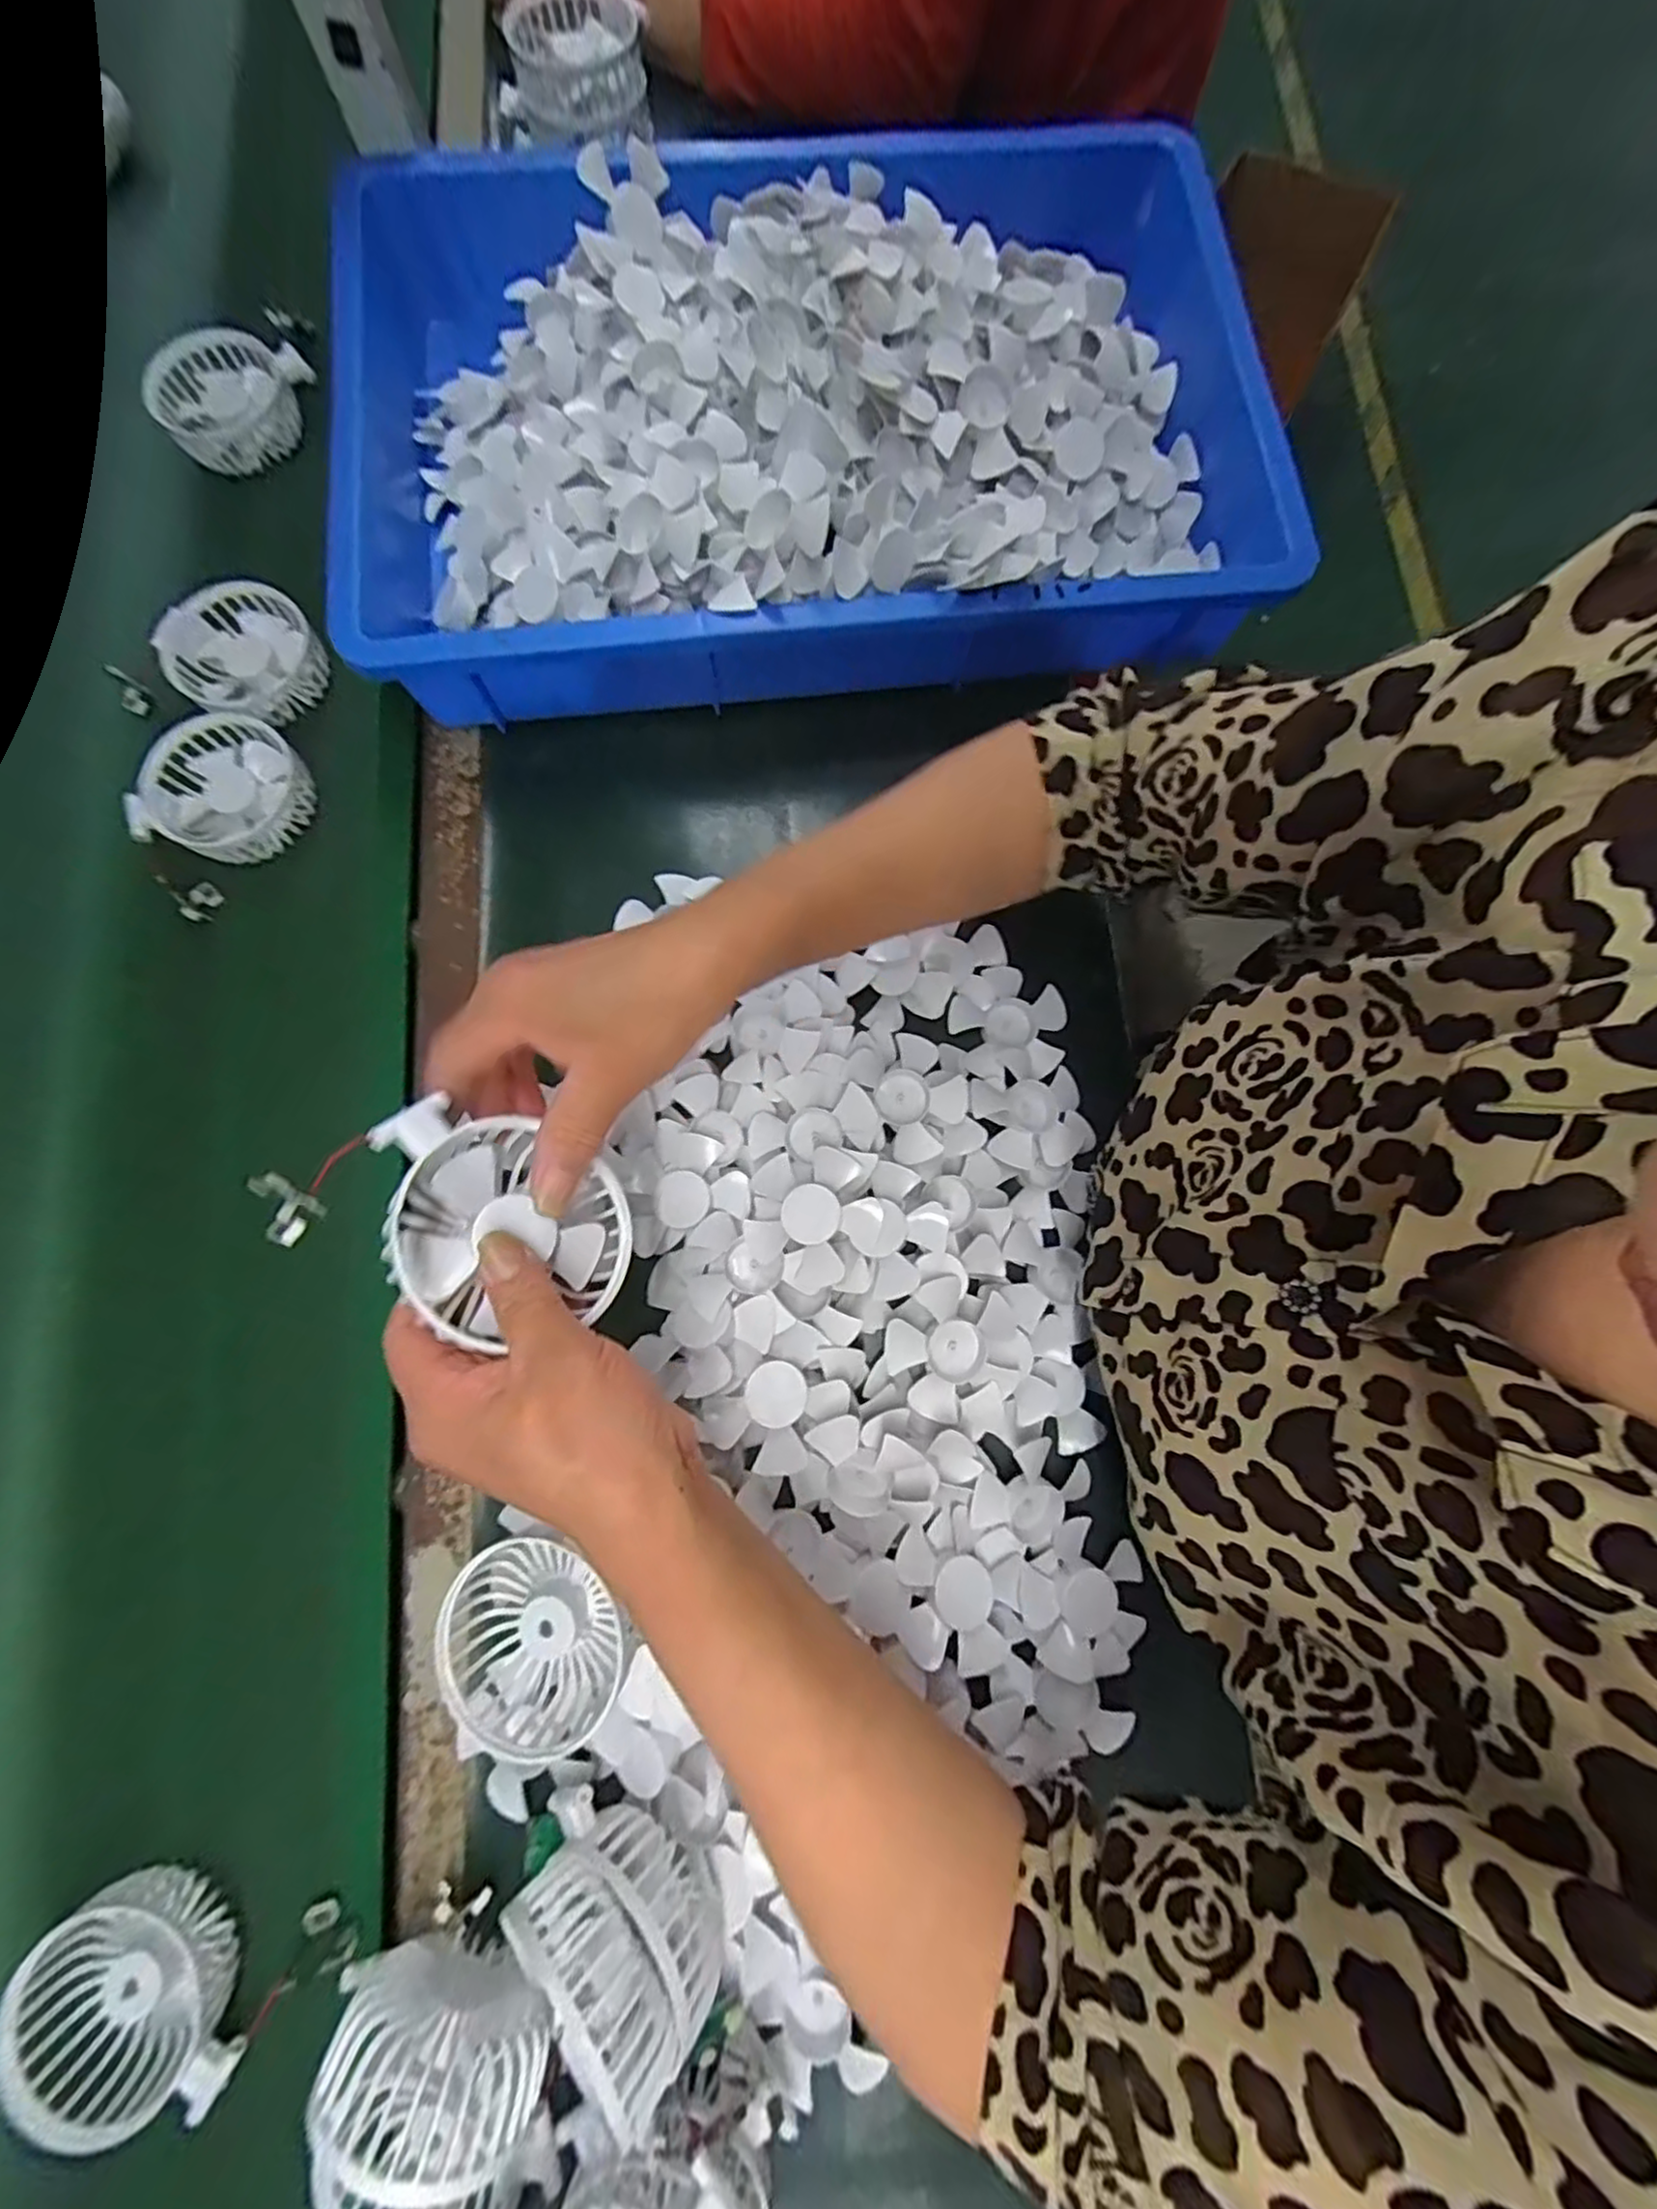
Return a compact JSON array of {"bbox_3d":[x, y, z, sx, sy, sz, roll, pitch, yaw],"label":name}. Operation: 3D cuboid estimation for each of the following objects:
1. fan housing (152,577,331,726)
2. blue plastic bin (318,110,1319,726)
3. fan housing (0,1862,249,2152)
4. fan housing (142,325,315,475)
[{"bbox_3d":[-0.381,-0.294,0.464,0.100,0.023,0.085,29,76,11],"label":"fan housing"},{"bbox_3d":[-0.011,-0.452,0.464,0.566,0.106,0.369,-7,72,0],"label":"blue plastic bin"},{"bbox_3d":[-0.331,0.428,0.338,0.102,0.034,0.089,43,79,14],"label":"fan housing"},{"bbox_3d":[-0.428,-0.499,0.500,0.106,0.027,0.088,19,74,8],"label":"fan housing"}]

